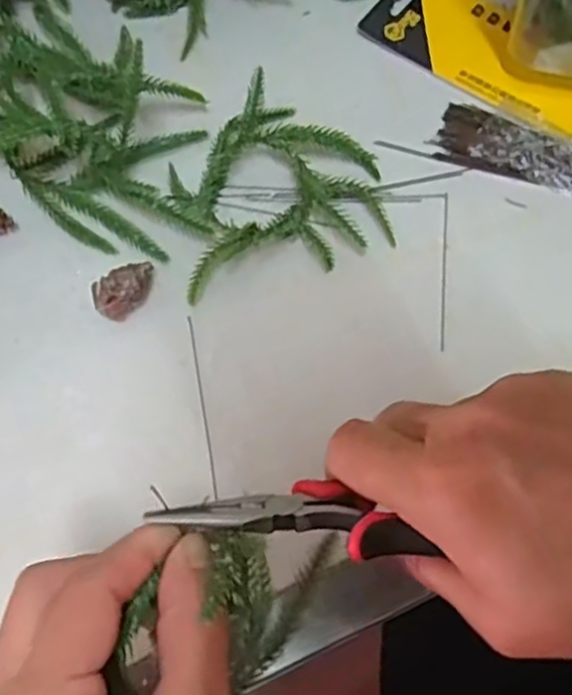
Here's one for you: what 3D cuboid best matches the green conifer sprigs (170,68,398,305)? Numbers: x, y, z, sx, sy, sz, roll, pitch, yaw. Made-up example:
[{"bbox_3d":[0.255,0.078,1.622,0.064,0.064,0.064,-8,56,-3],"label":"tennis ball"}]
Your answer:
[{"bbox_3d":[-0.005,-0.095,0.393,0.116,0.033,0.114,-12,67,-7],"label":"green conifer sprigs"}]

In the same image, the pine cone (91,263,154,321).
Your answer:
[{"bbox_3d":[-0.082,-0.029,0.368,0.035,0.021,0.017,-38,73,-17],"label":"pine cone"}]

